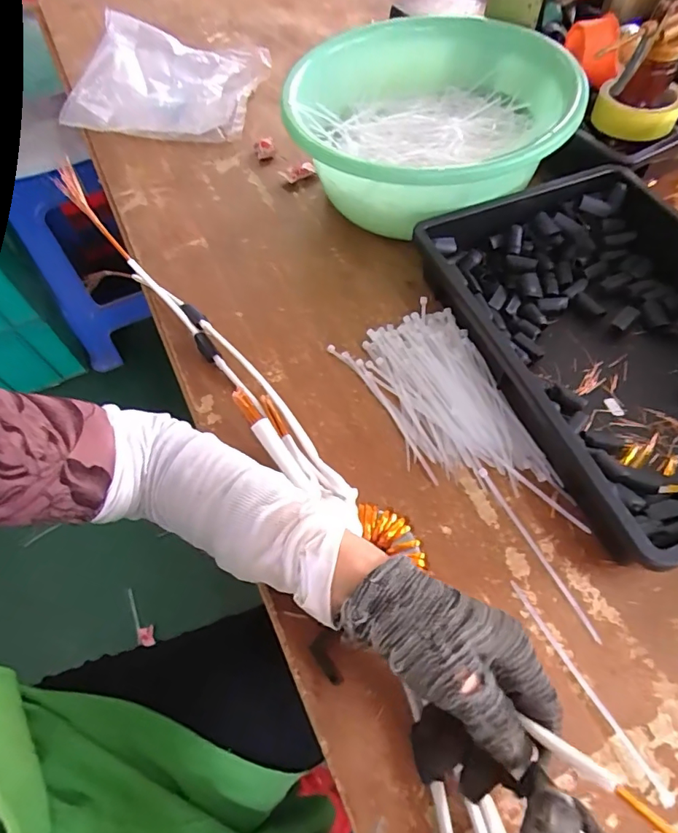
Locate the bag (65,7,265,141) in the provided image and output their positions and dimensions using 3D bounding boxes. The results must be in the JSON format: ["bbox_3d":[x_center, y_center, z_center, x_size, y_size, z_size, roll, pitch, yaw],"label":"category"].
[{"bbox_3d":[-0.242,-0.486,0.701,0.269,0.096,0.191,-5,58,2],"label":"bag"}]

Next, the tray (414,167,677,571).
[{"bbox_3d":[0.255,-0.072,0.442,0.253,0.065,0.367,-20,58,-7],"label":"tray"}]

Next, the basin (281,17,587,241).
[{"bbox_3d":[0.104,-0.322,0.569,0.292,0.126,0.312,-2,58,4],"label":"basin"}]

